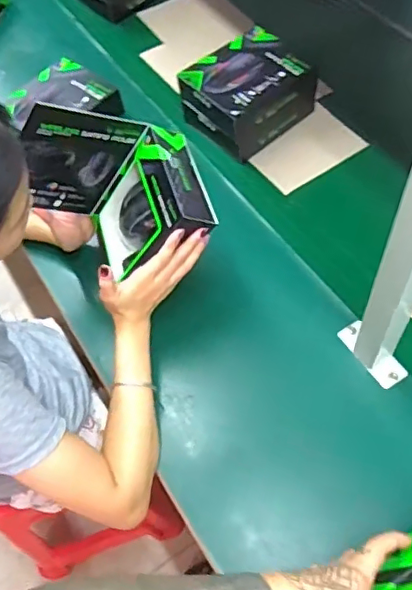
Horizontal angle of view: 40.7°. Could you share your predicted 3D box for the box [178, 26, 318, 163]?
[{"bbox_3d":[0.064,-0.352,0.969,0.187,0.106,0.172,-37,64,-16],"label":"box"}]

